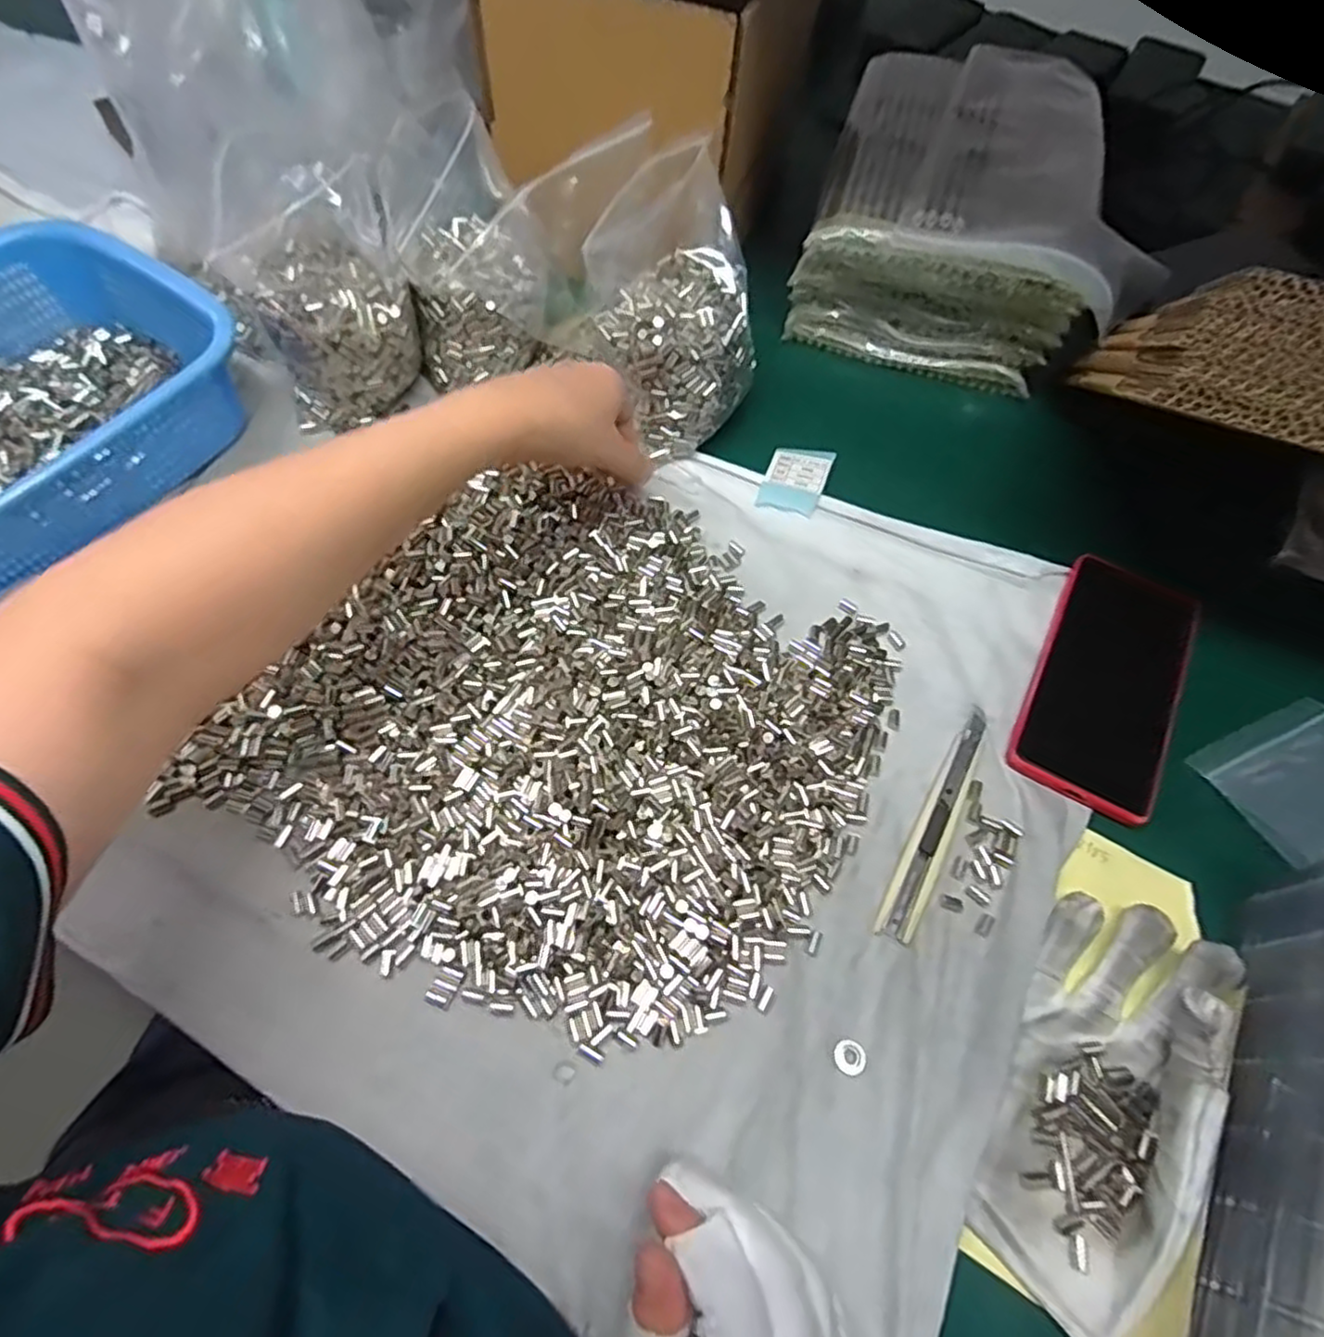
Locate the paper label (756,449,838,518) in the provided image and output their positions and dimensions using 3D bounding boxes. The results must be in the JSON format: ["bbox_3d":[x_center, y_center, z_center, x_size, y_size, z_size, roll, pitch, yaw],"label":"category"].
[{"bbox_3d":[0.092,-0.130,0.492,0.040,0.008,0.055,21,64,7],"label":"paper label"}]

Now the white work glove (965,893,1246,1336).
[{"bbox_3d":[0.194,0.183,0.312,0.073,0.043,0.175,31,66,11],"label":"white work glove"}]

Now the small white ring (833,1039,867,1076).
[{"bbox_3d":[0.086,0.177,0.325,0.014,0.004,0.014,1,64,-3],"label":"small white ring"}]

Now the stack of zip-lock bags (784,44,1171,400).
[{"bbox_3d":[0.236,-0.348,0.560,0.222,0.131,0.263,19,64,5],"label":"stack of zip-lock bags"}]

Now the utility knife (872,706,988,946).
[{"bbox_3d":[0.149,0.079,0.383,0.019,0.004,0.140,28,66,11],"label":"utility knife"}]

